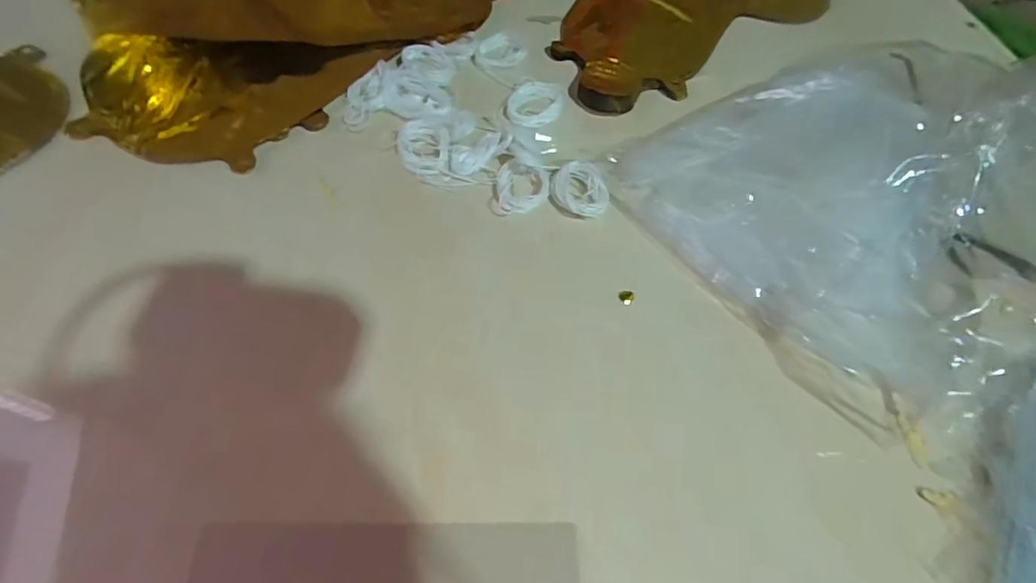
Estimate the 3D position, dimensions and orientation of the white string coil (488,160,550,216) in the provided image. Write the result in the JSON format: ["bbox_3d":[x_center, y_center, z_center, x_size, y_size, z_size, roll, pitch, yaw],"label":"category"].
[{"bbox_3d":[0.001,-0.065,0.327,0.035,0.014,0.034,1,60,-2],"label":"white string coil"}]

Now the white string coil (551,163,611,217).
[{"bbox_3d":[0.039,-0.063,0.329,0.033,0.010,0.037,-21,64,-15],"label":"white string coil"}]

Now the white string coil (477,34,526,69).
[{"bbox_3d":[-0.011,-0.179,0.390,0.034,0.004,0.037,1,60,-2],"label":"white string coil"}]

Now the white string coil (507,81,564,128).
[{"bbox_3d":[0.013,-0.131,0.366,0.036,0.007,0.045,11,60,3],"label":"white string coil"}]

